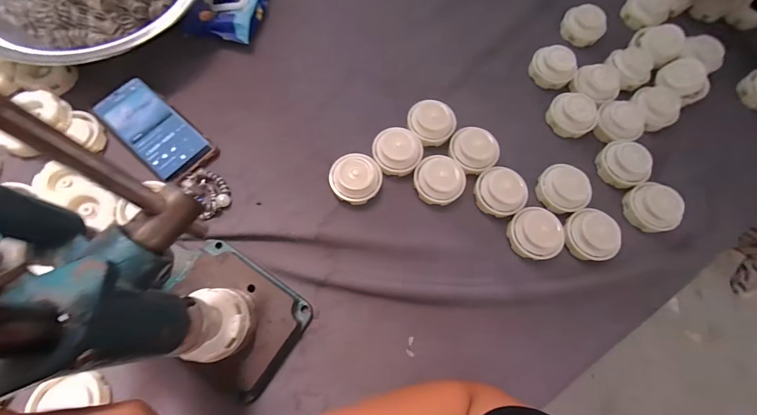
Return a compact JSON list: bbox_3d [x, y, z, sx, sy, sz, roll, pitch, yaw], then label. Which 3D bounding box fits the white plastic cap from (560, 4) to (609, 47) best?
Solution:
[{"bbox_3d":[0.321,-0.286,0.504,0.063,0.021,0.060,1,71,-3],"label":"white plastic cap"}]

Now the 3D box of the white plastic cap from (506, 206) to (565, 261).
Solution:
[{"bbox_3d":[0.190,0.030,0.385,0.059,0.029,0.057,1,71,-3],"label":"white plastic cap"}]

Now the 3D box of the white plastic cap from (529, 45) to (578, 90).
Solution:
[{"bbox_3d":[0.254,-0.205,0.467,0.061,0.034,0.052,38,74,9],"label":"white plastic cap"}]

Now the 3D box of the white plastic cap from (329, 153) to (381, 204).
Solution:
[{"bbox_3d":[-0.028,-0.036,0.402,0.062,0.027,0.059,1,71,-3],"label":"white plastic cap"}]

